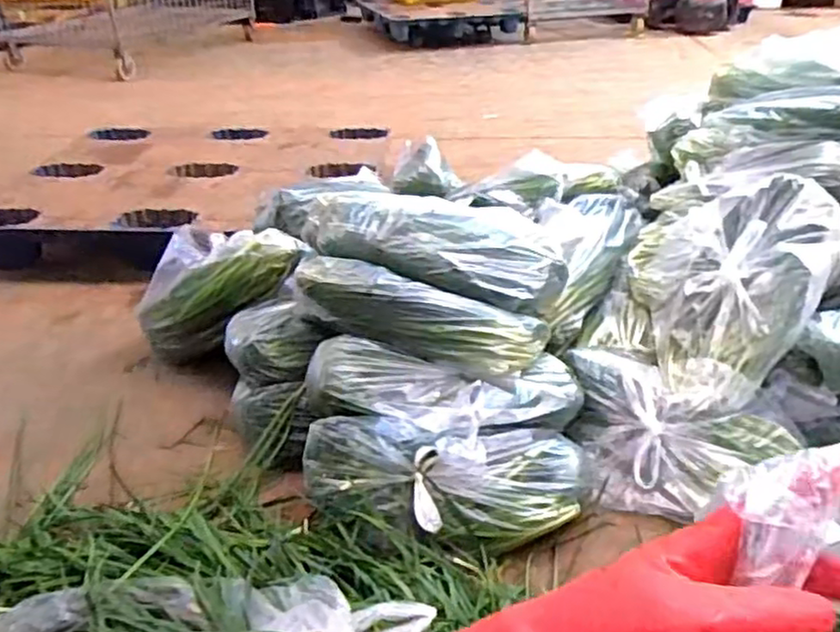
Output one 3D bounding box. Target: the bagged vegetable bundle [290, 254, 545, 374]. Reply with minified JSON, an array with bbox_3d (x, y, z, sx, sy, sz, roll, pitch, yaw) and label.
[{"bbox_3d":[-0.007,0.008,1.203,0.459,0.105,0.126,18,34,4],"label":"bagged vegetable bundle"}]

